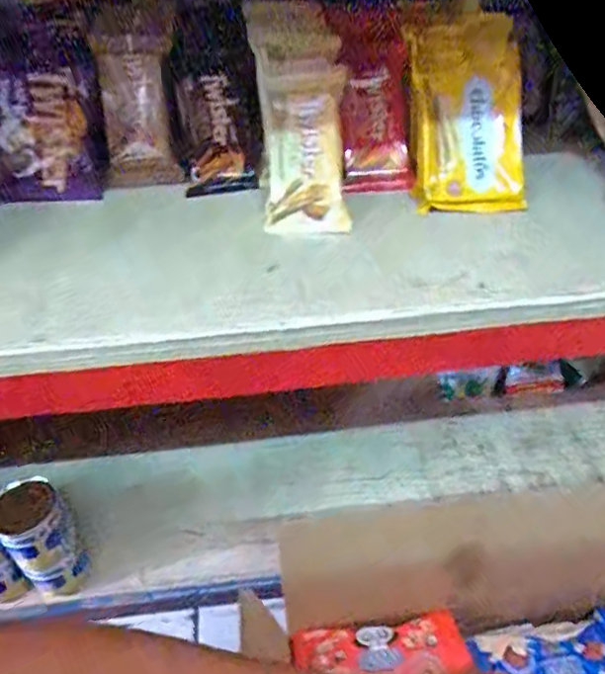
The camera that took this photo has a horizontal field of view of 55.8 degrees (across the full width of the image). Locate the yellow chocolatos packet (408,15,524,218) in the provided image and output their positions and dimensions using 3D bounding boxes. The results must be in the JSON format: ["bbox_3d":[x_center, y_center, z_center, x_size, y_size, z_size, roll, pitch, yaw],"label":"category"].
[{"bbox_3d":[0.153,-0.205,0.533,0.095,0.178,0.033,-2,3,1],"label":"yellow chocolatos packet"}]

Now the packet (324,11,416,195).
[{"bbox_3d":[0.068,-0.224,0.550,0.068,0.170,0.020,-4,1,-2],"label":"packet"}]

